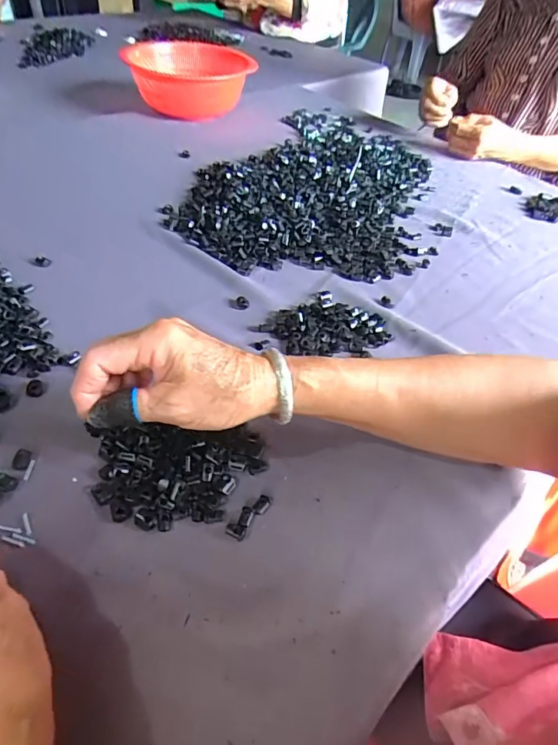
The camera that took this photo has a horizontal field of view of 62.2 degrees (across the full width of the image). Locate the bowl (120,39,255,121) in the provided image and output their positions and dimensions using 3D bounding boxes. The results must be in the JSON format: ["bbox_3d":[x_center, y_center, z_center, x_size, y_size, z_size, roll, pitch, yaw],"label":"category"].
[{"bbox_3d":[-0.167,-0.541,0.871,0.213,0.088,0.209,4,47,-4],"label":"bowl"}]

